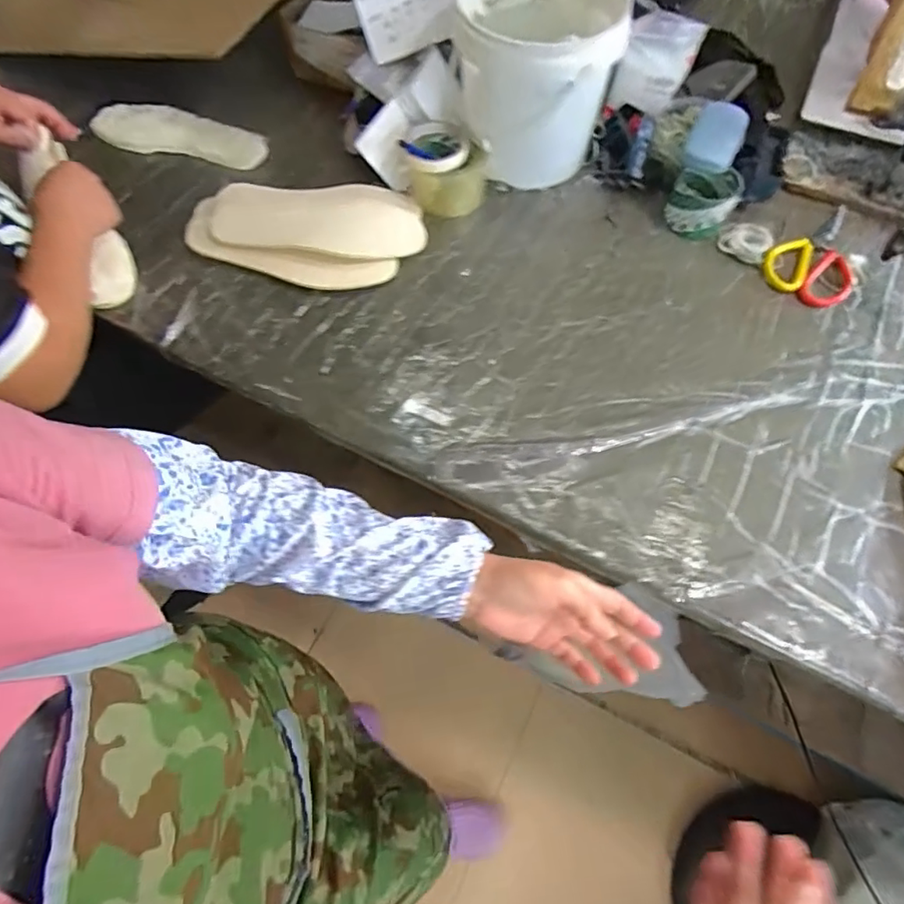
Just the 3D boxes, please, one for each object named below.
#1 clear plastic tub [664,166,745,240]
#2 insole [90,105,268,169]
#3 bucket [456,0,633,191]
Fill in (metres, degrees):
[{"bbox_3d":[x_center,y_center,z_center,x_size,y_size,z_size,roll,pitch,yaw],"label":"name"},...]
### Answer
[{"bbox_3d":[0.340,-0.342,0.745,0.087,0.060,0.072,23,68,11],"label":"clear plastic tub"},{"bbox_3d":[-0.419,-0.496,0.848,0.270,0.019,0.081,9,77,3],"label":"insole"},{"bbox_3d":[0.112,-0.504,0.751,0.203,0.206,0.219,0,65,1],"label":"bucket"}]

